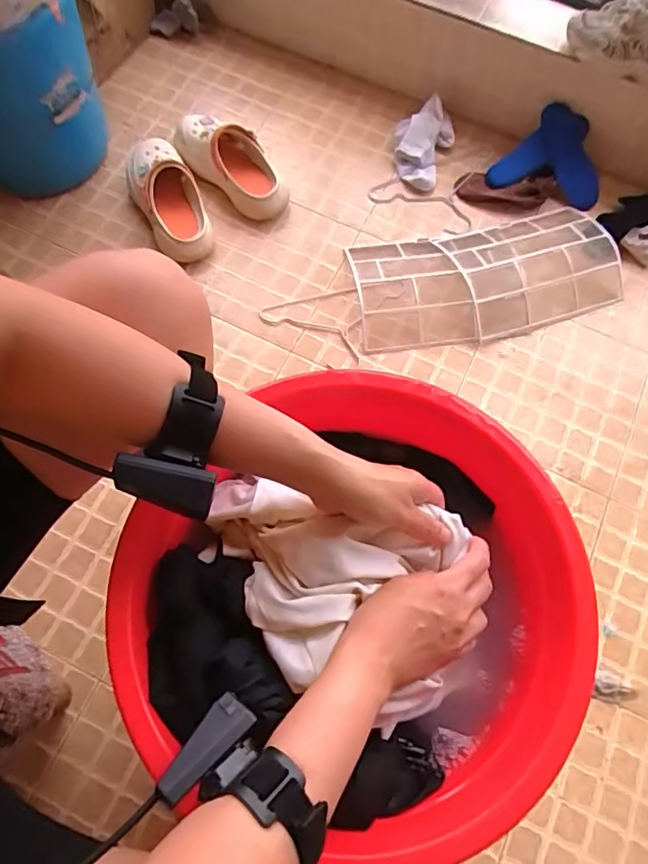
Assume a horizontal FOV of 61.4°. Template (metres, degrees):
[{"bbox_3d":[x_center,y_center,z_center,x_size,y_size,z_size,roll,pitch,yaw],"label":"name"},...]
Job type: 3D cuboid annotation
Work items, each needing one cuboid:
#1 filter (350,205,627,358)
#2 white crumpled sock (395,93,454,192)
[{"bbox_3d":[0.308,-0.292,1.038,0.493,0.062,0.229,-9,71,-5],"label":"filter"},{"bbox_3d":[0.201,-0.586,1.111,0.113,0.083,0.159,11,70,2],"label":"white crumpled sock"}]

